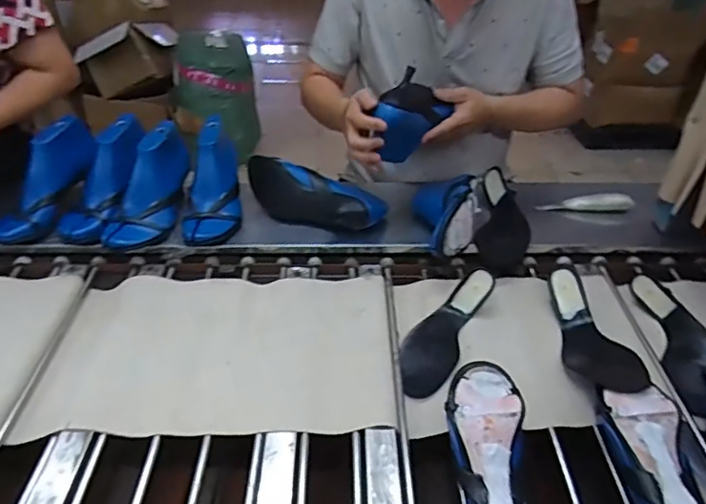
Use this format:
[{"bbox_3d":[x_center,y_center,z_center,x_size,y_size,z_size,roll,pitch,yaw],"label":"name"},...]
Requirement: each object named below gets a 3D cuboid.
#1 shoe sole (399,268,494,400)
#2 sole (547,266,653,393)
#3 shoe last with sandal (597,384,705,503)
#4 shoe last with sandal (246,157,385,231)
[{"bbox_3d":[0.138,0.120,0.852,0.090,0.047,0.236,21,55,28],"label":"shoe sole"},{"bbox_3d":[0.367,0.124,0.843,0.092,0.050,0.244,4,36,5],"label":"sole"},{"bbox_3d":[0.362,0.266,0.633,0.096,0.072,0.248,-2,52,-2],"label":"shoe last with sandal"},{"bbox_3d":[-0.079,-0.111,1.039,0.266,0.099,0.076,13,40,17],"label":"shoe last with sandal"}]

